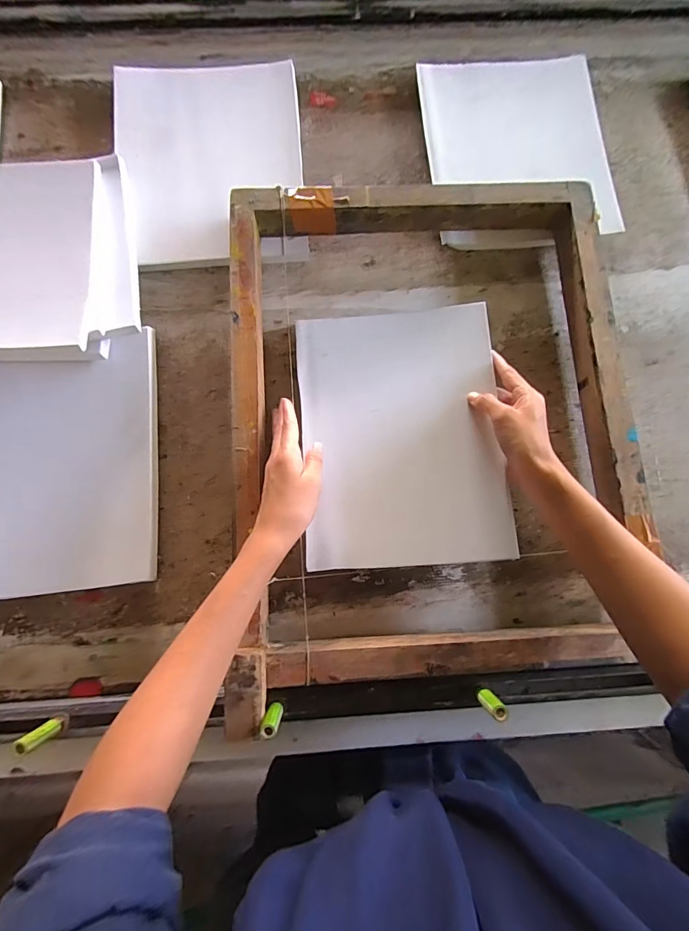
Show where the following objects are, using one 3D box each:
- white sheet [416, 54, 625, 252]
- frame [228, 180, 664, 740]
[{"bbox_3d":[0.213,-0.393,0.508,0.215,0.023,0.259,-4,79,-2],"label":"white sheet"},{"bbox_3d":[0.088,-0.051,0.419,0.395,0.061,0.520,-3,79,-2],"label":"frame"}]

